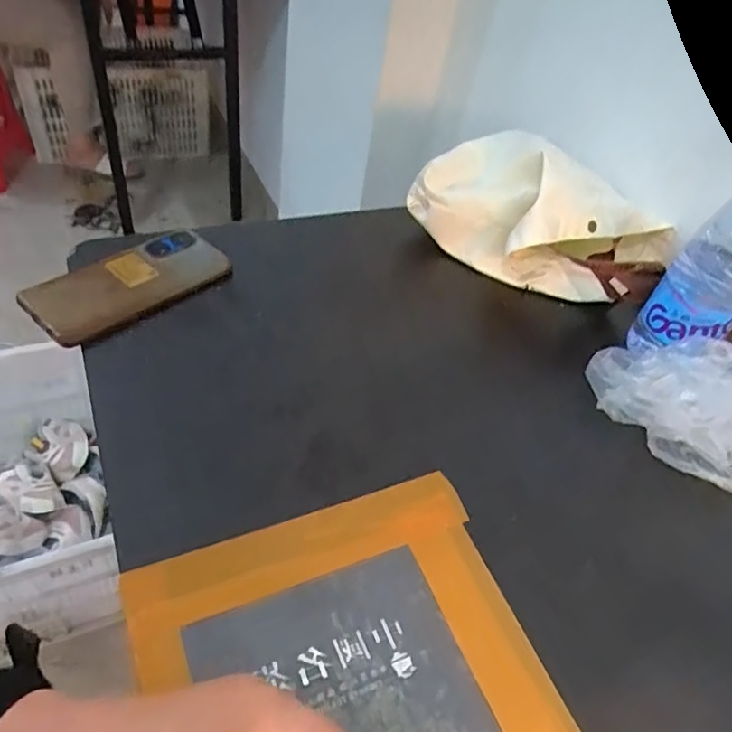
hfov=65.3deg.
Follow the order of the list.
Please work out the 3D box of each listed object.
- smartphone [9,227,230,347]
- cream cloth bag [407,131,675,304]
[{"bbox_3d":[-0.200,-0.072,0.493,0.074,0.012,0.164,43,53,16],"label":"smartphone"},{"bbox_3d":[0.187,-0.156,0.617,0.250,0.119,0.171,28,46,15],"label":"cream cloth bag"}]

